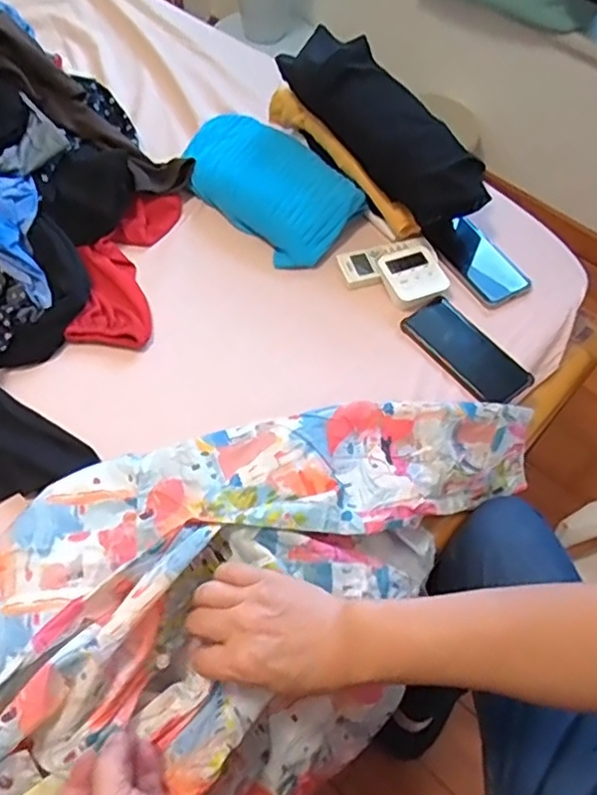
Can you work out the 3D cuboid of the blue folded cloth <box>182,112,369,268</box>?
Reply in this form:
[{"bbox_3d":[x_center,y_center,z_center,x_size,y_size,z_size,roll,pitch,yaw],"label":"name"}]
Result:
[{"bbox_3d":[-0.047,-0.314,0.923,0.165,0.050,0.304,-39,67,-24],"label":"blue folded cloth"}]

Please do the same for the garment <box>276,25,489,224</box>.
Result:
[{"bbox_3d":[0.108,-0.371,0.869,0.106,0.082,0.349,-39,81,-24],"label":"garment"}]

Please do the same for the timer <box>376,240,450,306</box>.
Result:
[{"bbox_3d":[0.149,-0.165,0.832,0.085,0.024,0.094,-19,61,-15],"label":"timer"}]

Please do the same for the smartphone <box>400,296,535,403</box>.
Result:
[{"bbox_3d":[0.207,-0.059,0.781,0.079,0.013,0.159,-33,65,-22],"label":"smartphone"}]

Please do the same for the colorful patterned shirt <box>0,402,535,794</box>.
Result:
[{"bbox_3d":[-0.085,0.203,0.582,0.772,0.189,0.332,-37,67,-25],"label":"colorful patterned shirt"}]

